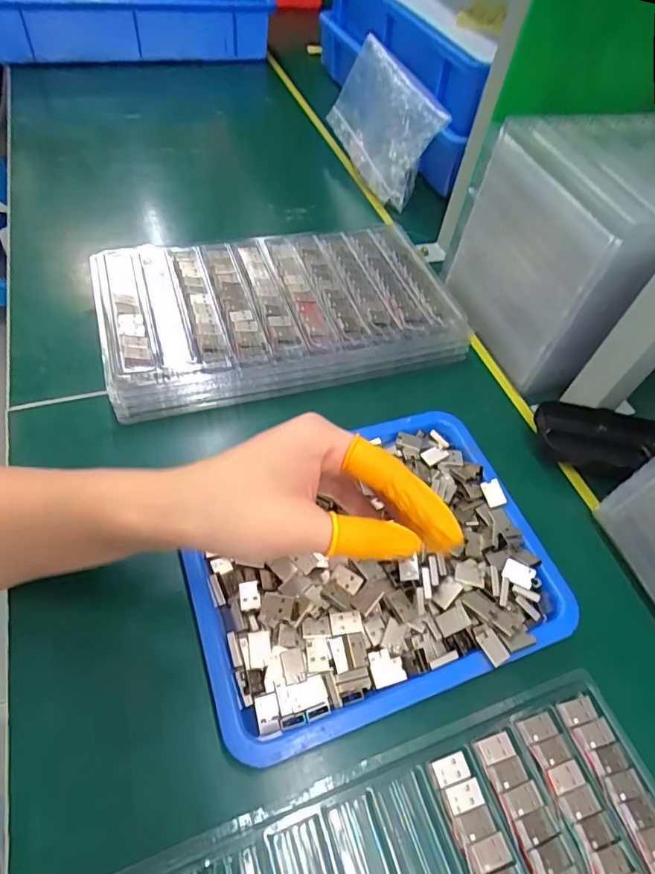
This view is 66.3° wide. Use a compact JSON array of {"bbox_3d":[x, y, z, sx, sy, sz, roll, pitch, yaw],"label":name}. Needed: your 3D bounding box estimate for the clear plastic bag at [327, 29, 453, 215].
[{"bbox_3d":[0.064,-0.367,0.588,0.033,0.115,0.175,-9,60,-31],"label":"clear plastic bag"}]

